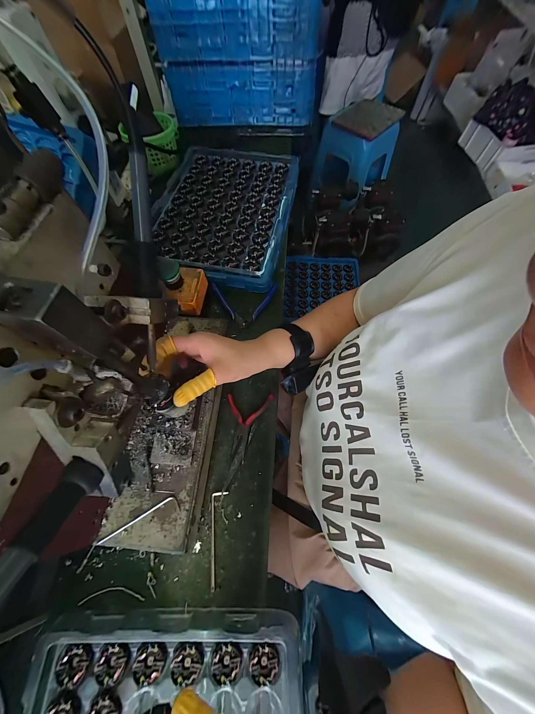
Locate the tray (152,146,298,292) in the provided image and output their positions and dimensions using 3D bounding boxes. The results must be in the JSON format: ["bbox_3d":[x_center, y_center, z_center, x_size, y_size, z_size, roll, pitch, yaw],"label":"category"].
[{"bbox_3d":[-0.096,-0.319,0.512,0.277,0.033,0.367,11,68,4],"label":"tray"}]

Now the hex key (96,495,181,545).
[{"bbox_3d":[-0.144,0.182,0.267,0.090,0.004,0.016,-21,69,-9],"label":"hex key"}]

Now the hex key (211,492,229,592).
[{"bbox_3d":[-0.068,0.226,0.300,0.021,0.004,0.102,5,68,2],"label":"hex key"}]

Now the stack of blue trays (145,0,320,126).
[{"bbox_3d":[-0.064,-0.790,0.603,0.365,0.194,0.252,4,68,1],"label":"stack of blue trays"}]

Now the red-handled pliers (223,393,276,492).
[{"bbox_3d":[-0.028,0.116,0.345,0.066,0.012,0.125,2,68,0],"label":"red-handled pliers"}]

